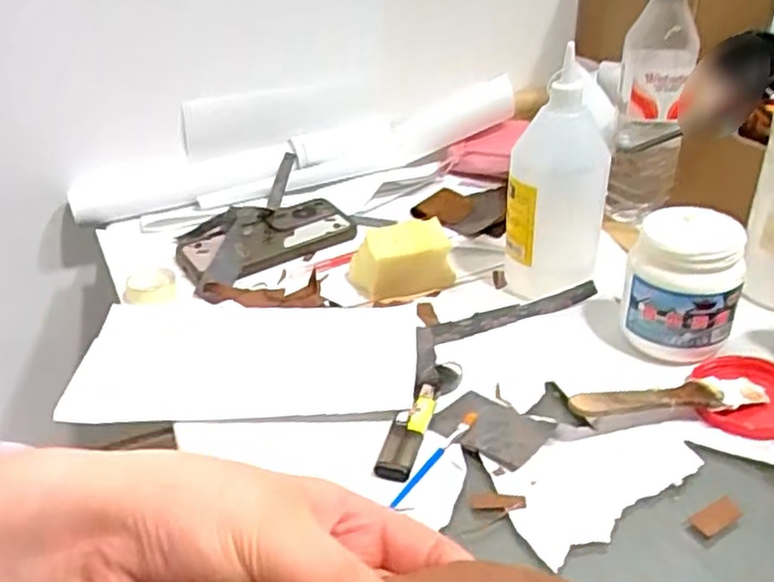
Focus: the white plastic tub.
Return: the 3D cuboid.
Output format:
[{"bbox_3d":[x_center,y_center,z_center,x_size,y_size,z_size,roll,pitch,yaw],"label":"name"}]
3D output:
[{"bbox_3d":[0.211,-0.005,0.509,0.071,0.087,0.071,-2,32,1],"label":"white plastic tub"}]

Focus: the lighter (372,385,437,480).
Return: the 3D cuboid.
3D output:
[{"bbox_3d":[0.012,0.090,0.457,0.022,0.012,0.085,8,34,16],"label":"lighter"}]

